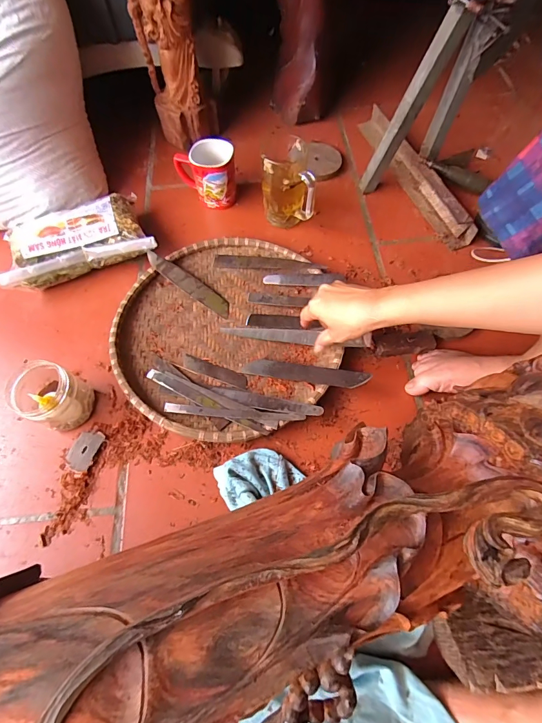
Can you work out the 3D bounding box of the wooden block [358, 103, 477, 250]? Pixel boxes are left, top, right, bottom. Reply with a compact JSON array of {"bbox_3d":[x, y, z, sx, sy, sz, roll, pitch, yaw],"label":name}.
[{"bbox_3d":[0.258,-0.345,0.680,0.045,0.055,0.343,-20,64,-7],"label":"wooden block"}]

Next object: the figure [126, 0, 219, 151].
[{"bbox_3d":[-0.175,-0.563,0.620,0.108,0.346,0.099,-20,64,-7],"label":"figure"}]

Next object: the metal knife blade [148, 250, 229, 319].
[{"bbox_3d":[-0.134,-0.126,0.599,0.168,0.007,0.030,34,77,9],"label":"metal knife blade"}]

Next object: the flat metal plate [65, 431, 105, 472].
[{"bbox_3d":[-0.249,0.118,0.495,0.035,0.005,0.052,14,65,10],"label":"flat metal plate"}]

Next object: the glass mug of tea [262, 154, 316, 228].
[{"bbox_3d":[0.028,-0.286,0.621,0.084,0.123,0.077,-2,63,2],"label":"glass mug of tea"}]

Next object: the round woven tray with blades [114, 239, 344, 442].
[{"bbox_3d":[-0.069,-0.049,0.558,0.313,0.032,0.334,-1,63,2],"label":"round woven tray with blades"}]

